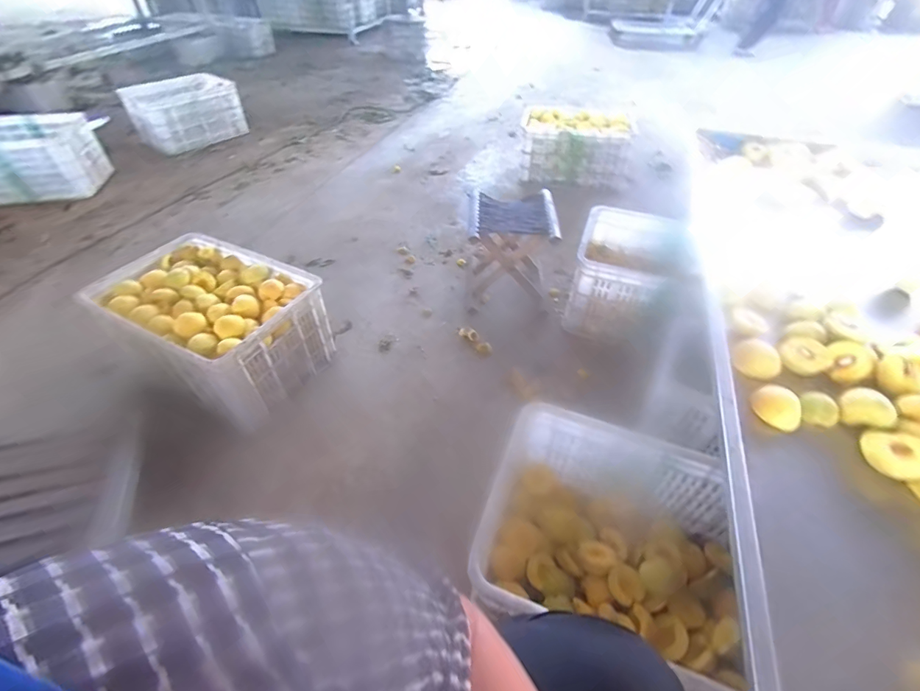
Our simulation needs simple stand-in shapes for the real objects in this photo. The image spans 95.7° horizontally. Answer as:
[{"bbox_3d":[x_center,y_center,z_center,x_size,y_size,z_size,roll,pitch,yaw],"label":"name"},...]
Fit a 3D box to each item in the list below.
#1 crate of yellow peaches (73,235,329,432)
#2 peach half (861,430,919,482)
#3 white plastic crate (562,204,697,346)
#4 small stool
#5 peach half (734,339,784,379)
[{"bbox_3d":[-0.683,-0.063,1.184,0.547,0.258,0.377,21,49,20],"label":"crate of yellow peaches"},{"bbox_3d":[0.624,0.153,0.591,0.069,0.034,0.077,-14,47,-13],"label":"peach half"},{"bbox_3d":[0.550,-0.227,1.367,0.322,0.258,0.395,15,48,15],"label":"white plastic crate"},{"bbox_3d":[0.170,-0.305,1.421,0.272,0.318,0.260,1,46,2],"label":"small stool"},{"bbox_3d":[0.518,0.022,0.727,0.057,0.044,0.079,-29,52,-25],"label":"peach half"}]

